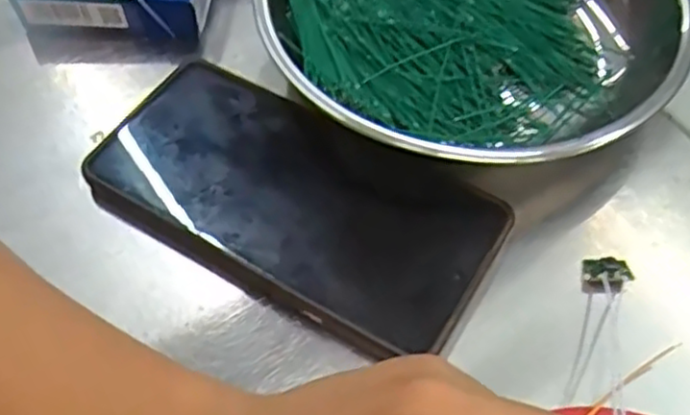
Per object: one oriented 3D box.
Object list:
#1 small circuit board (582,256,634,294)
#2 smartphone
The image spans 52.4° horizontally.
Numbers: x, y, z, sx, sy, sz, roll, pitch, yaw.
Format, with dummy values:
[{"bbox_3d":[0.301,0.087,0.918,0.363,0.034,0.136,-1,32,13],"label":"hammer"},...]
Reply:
[{"bbox_3d":[0.100,0.026,0.269,0.018,0.004,0.014,-7,63,16],"label":"small circuit board"},{"bbox_3d":[-0.021,-0.005,0.283,0.160,0.014,0.081,27,62,16],"label":"smartphone"}]

